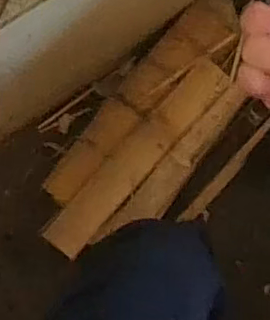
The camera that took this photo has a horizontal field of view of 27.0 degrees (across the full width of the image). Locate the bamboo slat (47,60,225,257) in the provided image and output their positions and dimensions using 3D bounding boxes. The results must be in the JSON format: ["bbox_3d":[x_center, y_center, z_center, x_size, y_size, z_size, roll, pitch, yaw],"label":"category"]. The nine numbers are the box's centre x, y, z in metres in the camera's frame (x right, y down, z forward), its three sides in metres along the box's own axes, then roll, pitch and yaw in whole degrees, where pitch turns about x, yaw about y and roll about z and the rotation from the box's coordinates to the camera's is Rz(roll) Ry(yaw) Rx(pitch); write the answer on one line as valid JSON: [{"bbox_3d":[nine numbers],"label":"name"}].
[{"bbox_3d":[-0.006,0.004,0.895,0.066,0.028,0.353,41,84,6],"label":"bamboo slat"}]

